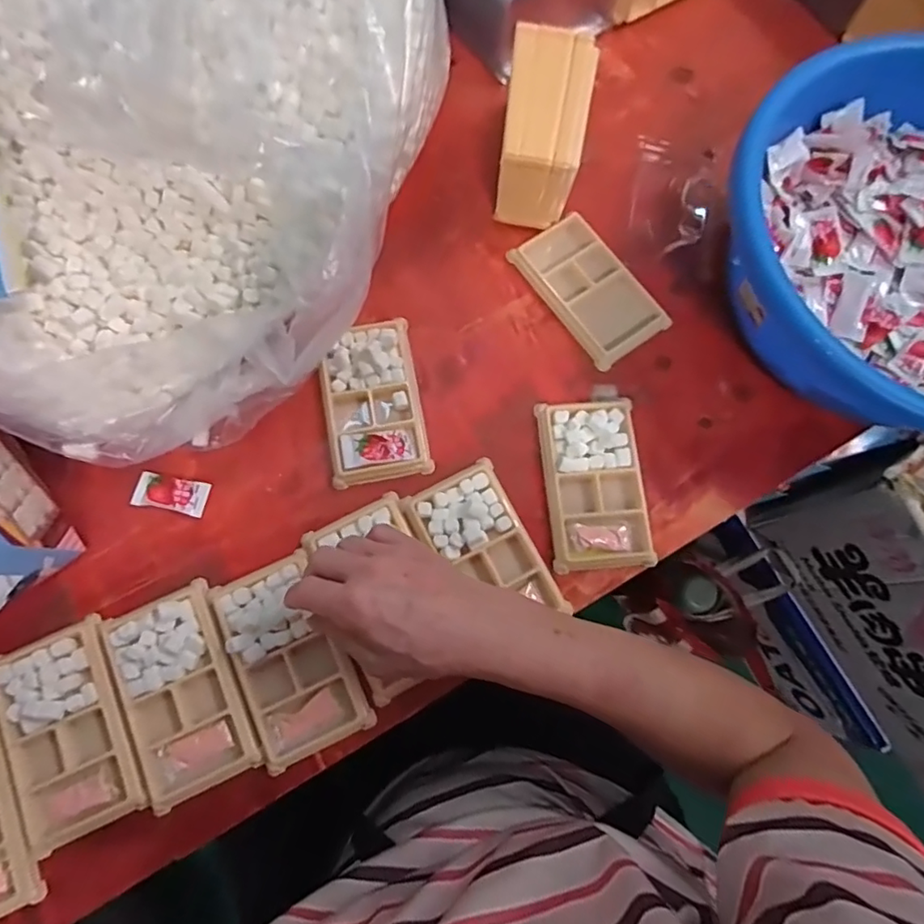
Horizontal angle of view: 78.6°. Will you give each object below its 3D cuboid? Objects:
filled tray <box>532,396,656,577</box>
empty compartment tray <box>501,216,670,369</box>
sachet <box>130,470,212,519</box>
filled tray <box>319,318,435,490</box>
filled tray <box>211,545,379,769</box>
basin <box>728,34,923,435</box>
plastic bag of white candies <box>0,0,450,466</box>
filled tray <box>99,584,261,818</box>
[{"bbox_3d":[0.106,0.016,0.453,0.075,0.017,0.137,-5,76,-3],"label":"filled tray"},{"bbox_3d":[0.113,-0.153,0.500,0.075,0.012,0.133,-35,79,-10],"label":"empty compartment tray"},{"bbox_3d":[-0.229,0.025,0.444,0.057,0.008,0.027,12,75,1],"label":"sachet"},{"bbox_3d":[-0.074,-0.051,0.464,0.076,0.018,0.131,-10,76,-4],"label":"filled tray"},{"bbox_3d":[-0.126,0.142,0.412,0.076,0.015,0.137,-23,77,-8],"label":"filled tray"},{"bbox_3d":[0.366,-0.169,0.456,0.302,0.122,0.302,0,75,-2],"label":"basin"},{"bbox_3d":[-0.262,-0.280,0.418,0.443,0.208,0.518,15,75,2],"label":"plastic bag of white candies"},{"bbox_3d":[-0.203,0.165,0.406,0.076,0.012,0.137,-23,77,-7],"label":"filled tray"}]

